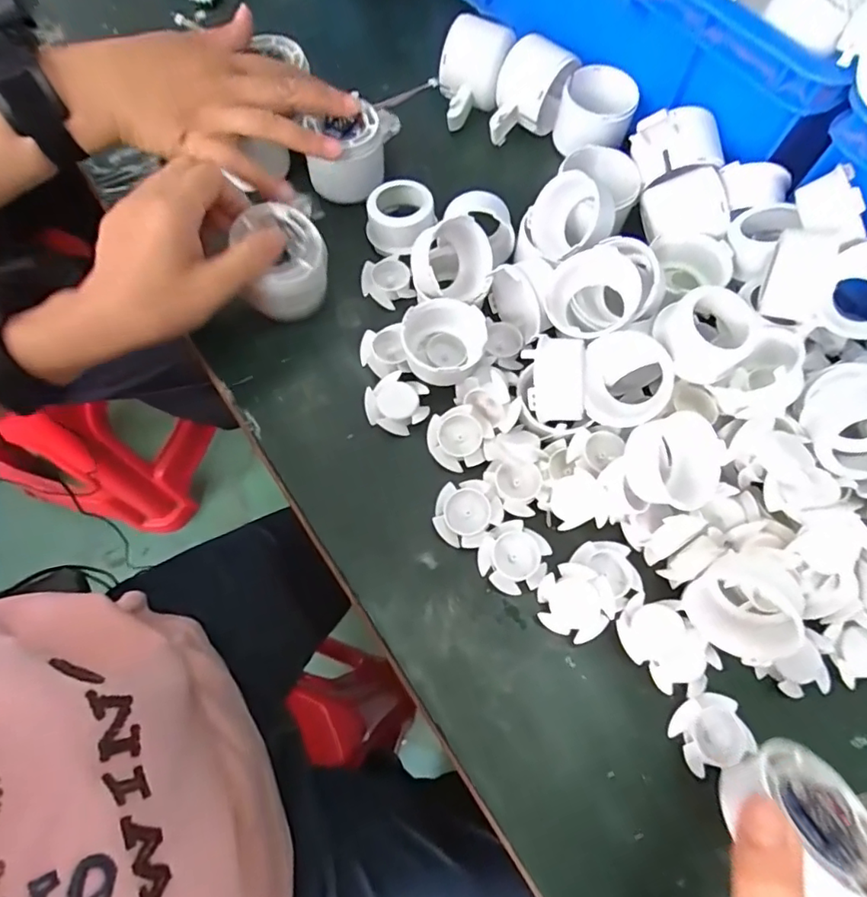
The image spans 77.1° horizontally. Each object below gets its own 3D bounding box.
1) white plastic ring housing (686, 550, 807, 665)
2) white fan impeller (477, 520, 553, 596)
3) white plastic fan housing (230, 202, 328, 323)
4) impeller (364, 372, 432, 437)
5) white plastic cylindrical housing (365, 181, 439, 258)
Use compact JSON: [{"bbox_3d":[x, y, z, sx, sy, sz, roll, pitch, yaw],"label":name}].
[{"bbox_3d":[0.171,0.086,0.294,0.025,0.050,0.051,-16,56,-47],"label":"white plastic ring housing"},{"bbox_3d":[0.047,0.065,0.321,0.039,0.014,0.038,0,69,-1],"label":"white fan impeller"},{"bbox_3d":[-0.101,-0.123,0.363,0.056,0.055,0.054,0,69,-1],"label":"white plastic fan housing"},{"bbox_3d":[-0.023,-0.030,0.356,0.041,0.011,0.038,0,69,-1],"label":"impeller"},{"bbox_3d":[-0.026,-0.173,0.407,0.049,0.028,0.052,0,69,-1],"label":"white plastic cylindrical housing"}]

